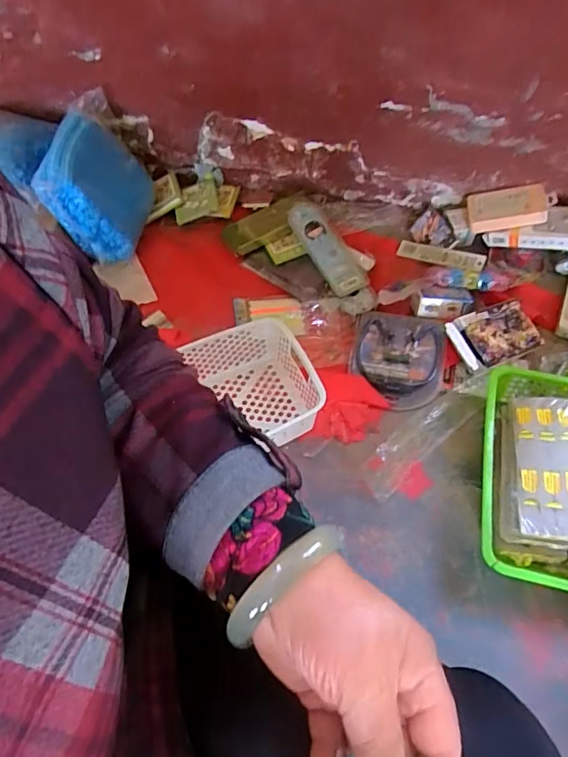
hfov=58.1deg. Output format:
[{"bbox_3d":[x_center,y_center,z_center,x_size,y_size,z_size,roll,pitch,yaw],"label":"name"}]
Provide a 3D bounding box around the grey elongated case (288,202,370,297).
[{"bbox_3d":[0.082,-0.247,0.975,0.078,0.041,0.217,-25,67,-15],"label":"grey elongated case"}]

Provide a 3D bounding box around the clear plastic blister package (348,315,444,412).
[{"bbox_3d":[0.199,-0.034,0.885,0.158,0.029,0.173,11,63,3],"label":"clear plastic blister package"}]

